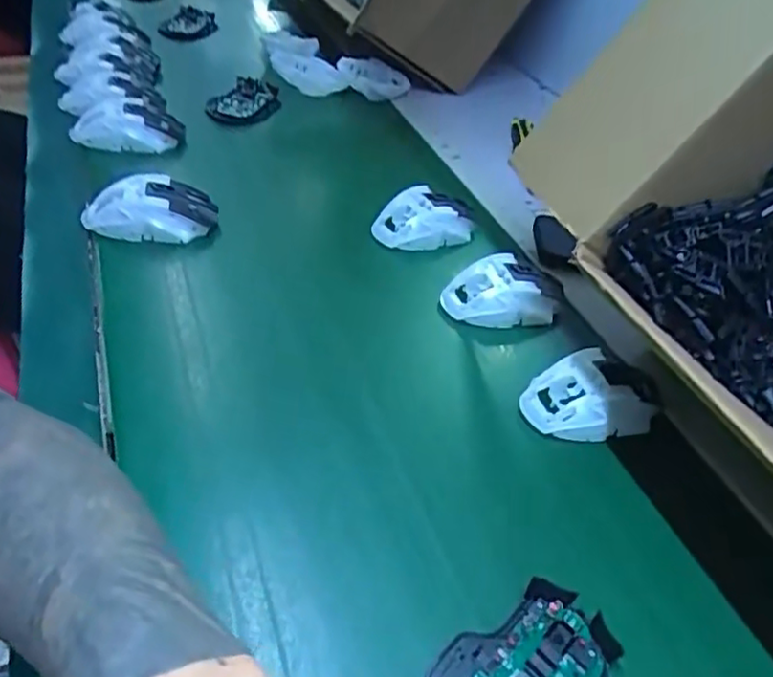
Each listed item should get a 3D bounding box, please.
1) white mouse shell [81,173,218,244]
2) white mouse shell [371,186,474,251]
[{"bbox_3d":[-0.213,-0.119,0.568,0.113,0.038,0.052,-6,42,-14],"label":"white mouse shell"},{"bbox_3d":[0.038,-0.120,0.642,0.102,0.045,0.076,2,40,-5],"label":"white mouse shell"}]

